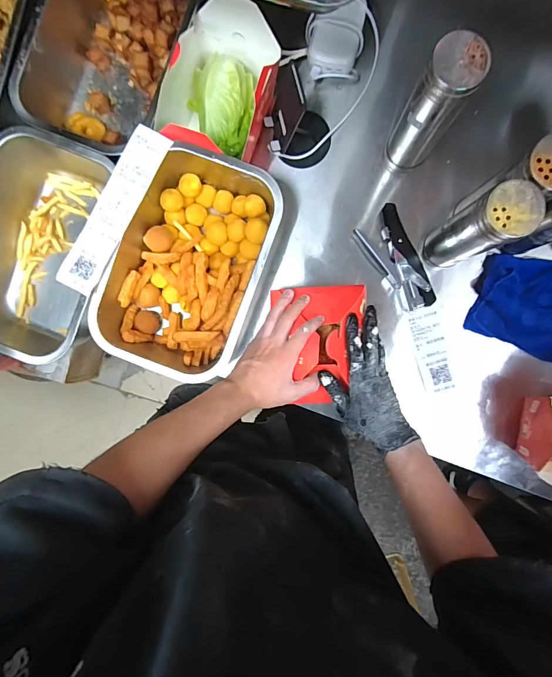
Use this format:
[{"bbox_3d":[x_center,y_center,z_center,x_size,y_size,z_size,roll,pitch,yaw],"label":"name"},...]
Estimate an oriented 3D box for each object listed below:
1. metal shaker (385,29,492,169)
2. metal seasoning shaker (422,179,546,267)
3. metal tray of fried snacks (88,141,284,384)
[{"bbox_3d":[0.202,-0.296,0.484,0.062,0.197,0.058,0,92,3],"label":"metal shaker"},{"bbox_3d":[0.257,-0.140,0.478,0.057,0.183,0.059,0,92,3],"label":"metal seasoning shaker"},{"bbox_3d":[-0.123,-0.104,0.551,0.201,0.088,0.308,21,93,2],"label":"metal tray of fried snacks"}]

